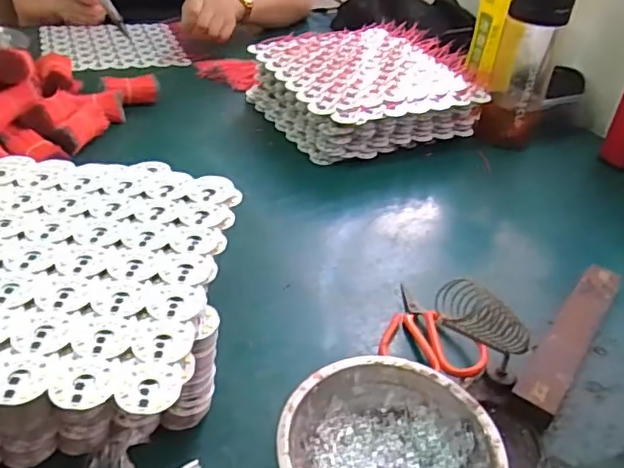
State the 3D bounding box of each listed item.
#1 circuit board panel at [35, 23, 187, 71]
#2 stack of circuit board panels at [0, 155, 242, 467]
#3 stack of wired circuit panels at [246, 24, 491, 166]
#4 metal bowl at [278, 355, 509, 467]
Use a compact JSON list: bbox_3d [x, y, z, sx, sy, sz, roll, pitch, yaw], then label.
[{"bbox_3d":[-0.327,-0.311,0.957,0.211,0.006,0.201,-11,41,-22],"label":"circuit board panel"},{"bbox_3d":[-0.171,0.046,0.392,0.220,0.104,0.243,3,36,-6],"label":"stack of circuit board panels"},{"bbox_3d":[0.076,-0.190,0.765,0.266,0.082,0.227,-10,39,-22],"label":"stack of wired circuit panels"},{"bbox_3d":[0.045,0.134,0.342,0.123,0.041,0.123,4,36,-3],"label":"metal bowl"}]

